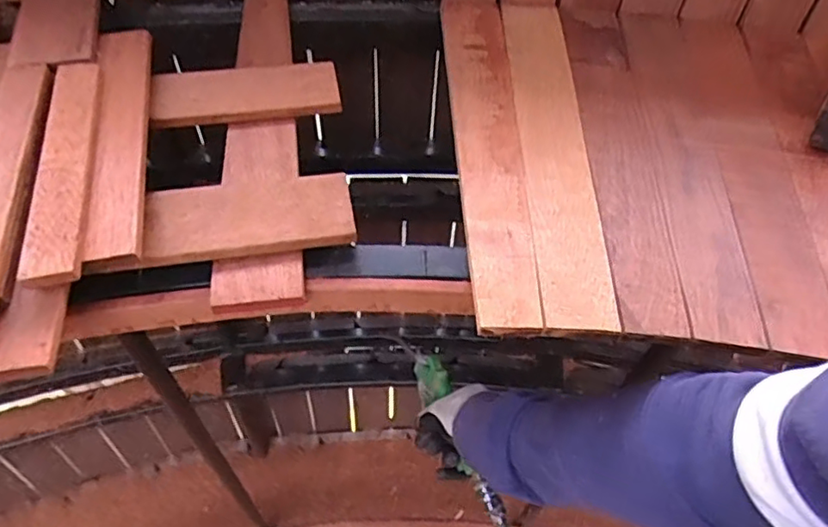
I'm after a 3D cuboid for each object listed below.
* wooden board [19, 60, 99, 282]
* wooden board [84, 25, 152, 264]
[{"bbox_3d":[-0.247,-0.076,0.427,0.034,0.014,0.220,-11,55,-11],"label":"wooden board"},{"bbox_3d":[-0.226,-0.104,0.465,0.038,0.018,0.260,-10,55,-10],"label":"wooden board"}]

